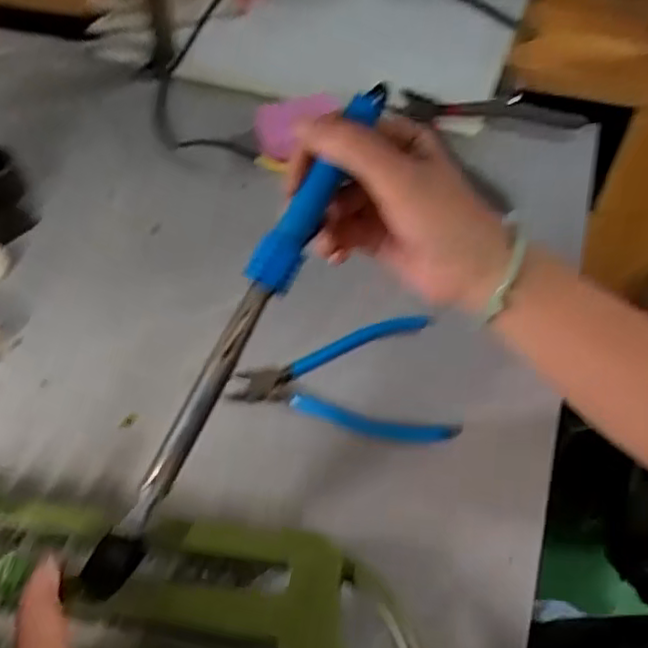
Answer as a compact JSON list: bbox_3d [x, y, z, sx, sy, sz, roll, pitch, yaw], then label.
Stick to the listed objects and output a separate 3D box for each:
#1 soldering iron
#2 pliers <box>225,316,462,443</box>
[{"bbox_3d":[-0.043,0.006,0.335,0.020,0.021,0.289,28,89,20],"label":"soldering iron"},{"bbox_3d":[0.016,0.032,0.456,0.150,0.014,0.091,6,54,6],"label":"pliers"}]

